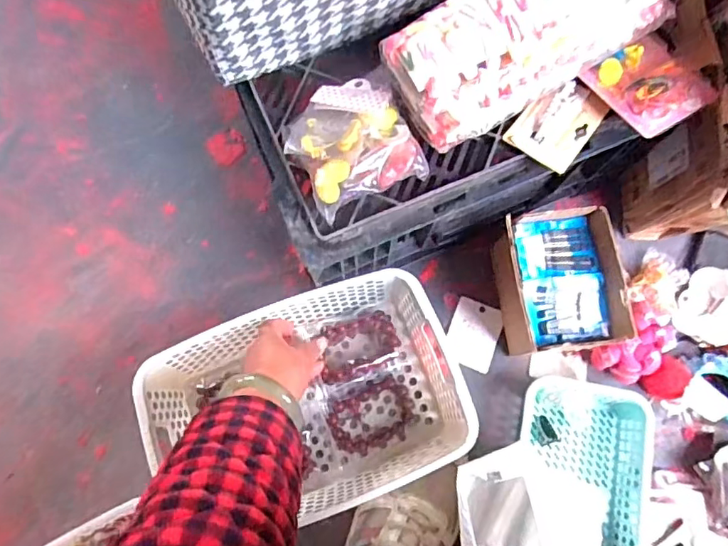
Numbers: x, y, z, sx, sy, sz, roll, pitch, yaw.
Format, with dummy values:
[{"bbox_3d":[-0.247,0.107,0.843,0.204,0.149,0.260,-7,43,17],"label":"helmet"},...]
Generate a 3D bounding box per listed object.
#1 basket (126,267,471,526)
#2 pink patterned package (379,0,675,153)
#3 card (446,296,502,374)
[{"bbox_3d":[-0.055,0.131,0.562,0.287,0.092,0.202,-22,79,-3],"label":"basket"},{"bbox_3d":[0.134,-0.194,0.443,0.238,0.057,0.097,-32,80,-5],"label":"pink patterned package"},{"bbox_3d":[0.123,0.069,0.624,0.052,0.005,0.075,18,77,10],"label":"card"}]

